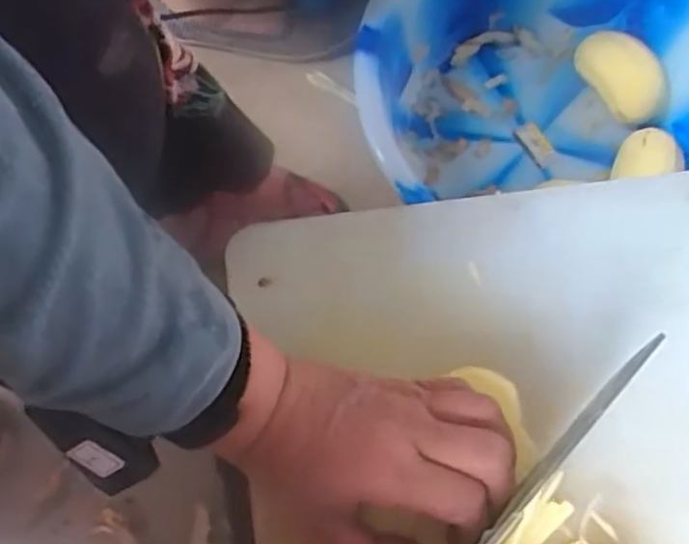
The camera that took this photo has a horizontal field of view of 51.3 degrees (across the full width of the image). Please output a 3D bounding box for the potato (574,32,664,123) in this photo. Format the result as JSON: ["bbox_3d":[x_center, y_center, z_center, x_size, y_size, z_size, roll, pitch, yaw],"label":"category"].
[{"bbox_3d":[0.278,-0.201,0.714,0.057,0.041,0.098,-44,79,-12],"label":"potato"}]

